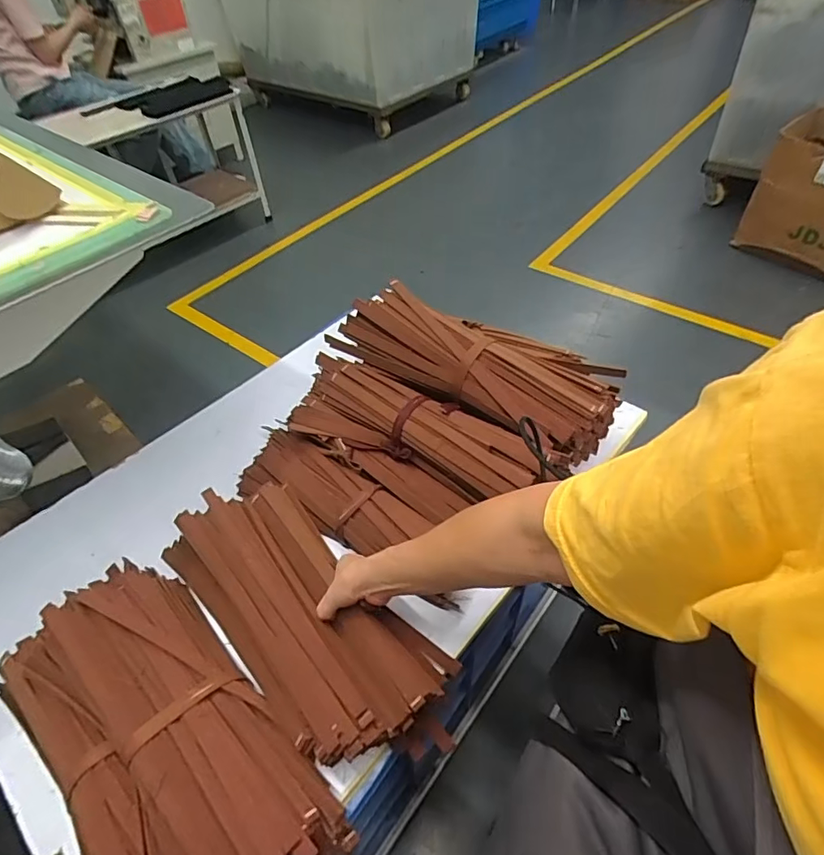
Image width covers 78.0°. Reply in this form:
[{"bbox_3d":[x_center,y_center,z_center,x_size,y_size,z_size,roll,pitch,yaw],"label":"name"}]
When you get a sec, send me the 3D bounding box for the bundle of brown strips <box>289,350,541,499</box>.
[{"bbox_3d":[-0.006,-0.005,0.738,0.394,0.066,0.127,21,52,21],"label":"bundle of brown strips"}]

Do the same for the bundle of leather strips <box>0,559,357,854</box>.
[{"bbox_3d":[-0.262,0.313,0.520,0.206,0.086,0.388,-34,54,-24],"label":"bundle of leather strips"}]

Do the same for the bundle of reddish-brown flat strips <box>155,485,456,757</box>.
[{"bbox_3d":[-0.137,0.216,0.621,0.394,0.071,0.167,35,59,30],"label":"bundle of reddish-brown flat strips"}]

